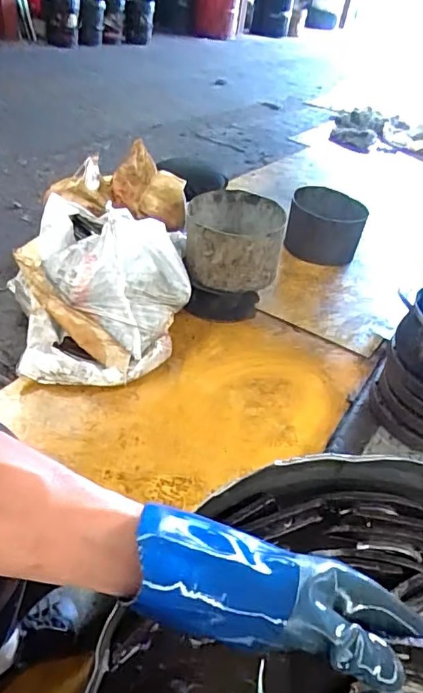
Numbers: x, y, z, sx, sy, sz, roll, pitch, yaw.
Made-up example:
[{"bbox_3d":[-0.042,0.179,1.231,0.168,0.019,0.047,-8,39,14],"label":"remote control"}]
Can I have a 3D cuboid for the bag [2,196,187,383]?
[{"bbox_3d":[-0.281,-0.138,1.316,0.442,0.315,0.444,4,39,-7],"label":"bag"}]

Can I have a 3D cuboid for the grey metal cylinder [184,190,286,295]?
[{"bbox_3d":[0.061,-0.299,1.477,0.270,0.195,0.262,8,38,-3],"label":"grey metal cylinder"}]

